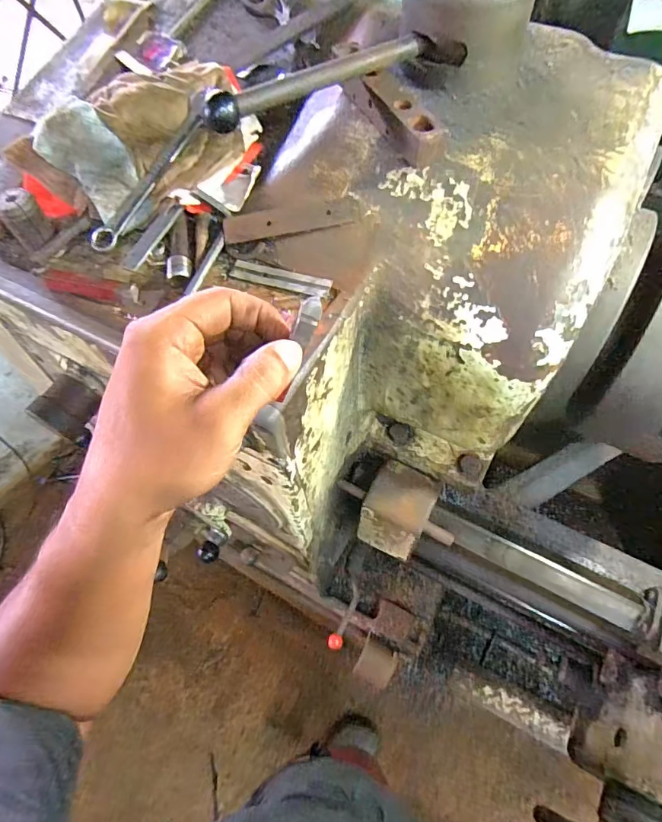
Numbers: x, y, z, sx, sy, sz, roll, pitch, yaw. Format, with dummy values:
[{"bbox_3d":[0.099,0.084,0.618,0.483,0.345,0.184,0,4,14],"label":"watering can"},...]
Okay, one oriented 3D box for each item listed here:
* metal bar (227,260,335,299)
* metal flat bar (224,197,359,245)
[{"bbox_3d":[-0.042,-0.113,0.392,0.088,0.006,0.019,16,63,13],"label":"metal bar"},{"bbox_3d":[-0.035,-0.164,0.393,0.114,0.005,0.027,-7,83,5],"label":"metal flat bar"}]

